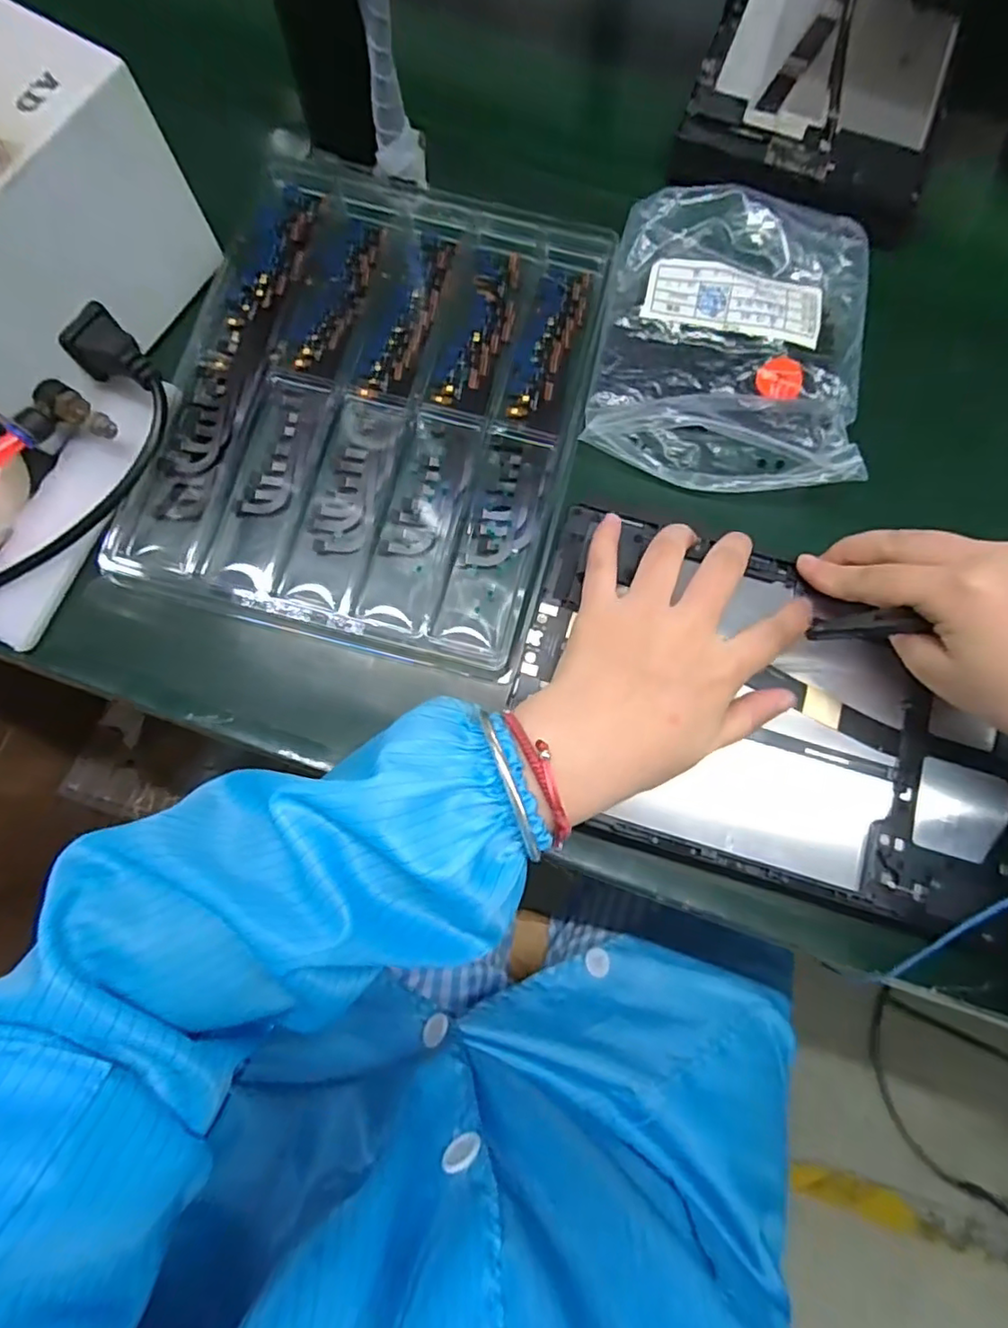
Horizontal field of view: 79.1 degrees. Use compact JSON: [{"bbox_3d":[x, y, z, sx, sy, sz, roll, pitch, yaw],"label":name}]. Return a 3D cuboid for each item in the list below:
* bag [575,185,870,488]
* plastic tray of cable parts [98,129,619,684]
[{"bbox_3d":[0.128,-0.182,0.334,0.141,0.029,0.172,13,77,1],"label":"bag"},{"bbox_3d":[-0.068,-0.153,0.338,0.215,0.010,0.285,14,79,2],"label":"plastic tray of cable parts"}]

